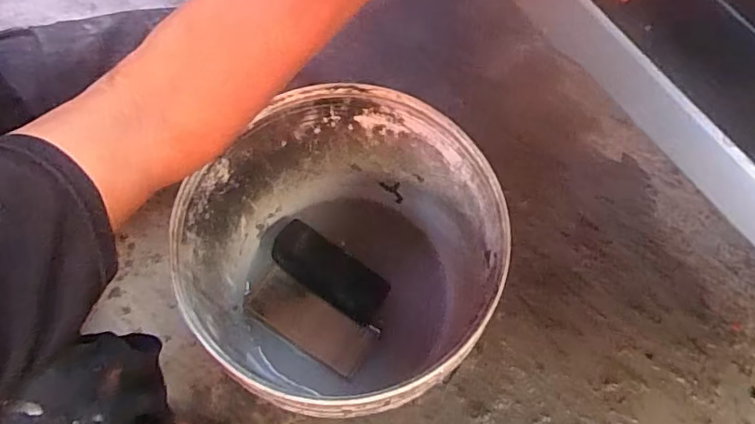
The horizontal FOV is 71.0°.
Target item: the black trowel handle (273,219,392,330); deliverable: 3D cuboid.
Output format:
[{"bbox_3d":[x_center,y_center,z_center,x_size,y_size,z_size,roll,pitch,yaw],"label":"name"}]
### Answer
[{"bbox_3d":[-0.061,0.073,0.647,0.160,0.027,0.062,36,72,12],"label":"black trowel handle"}]

